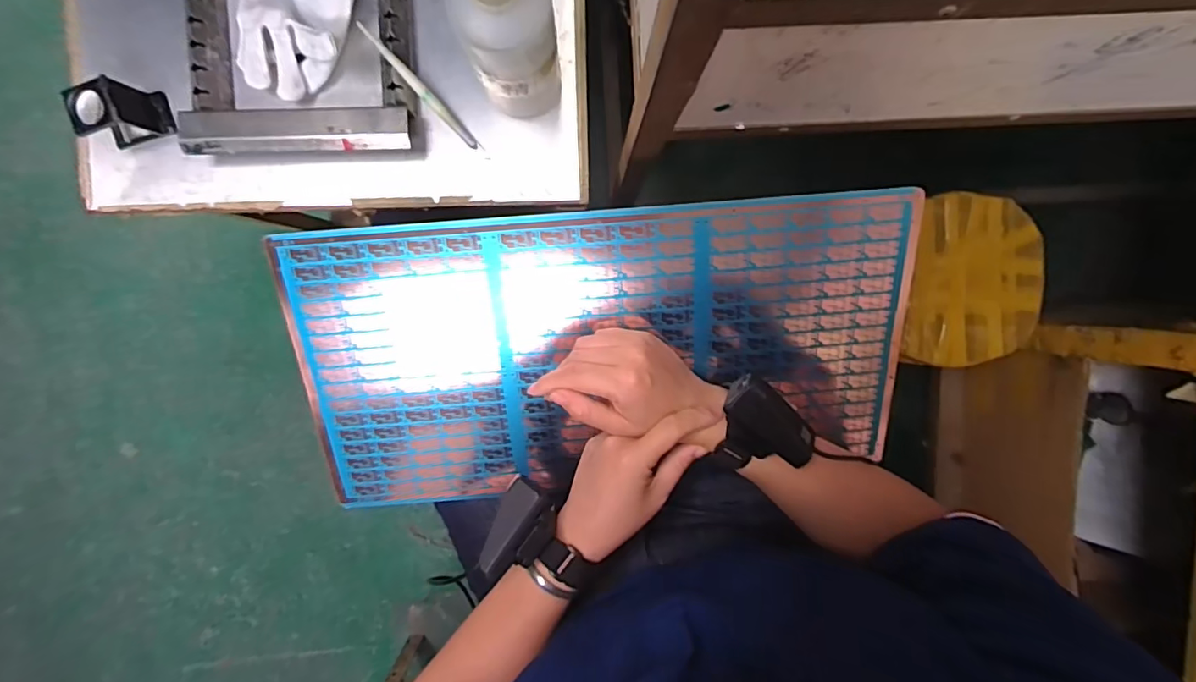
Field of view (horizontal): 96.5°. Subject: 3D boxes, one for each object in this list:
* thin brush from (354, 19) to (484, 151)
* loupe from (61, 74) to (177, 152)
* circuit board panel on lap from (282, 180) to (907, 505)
[{"bbox_3d":[-0.158,-0.225,0.481,0.010,0.008,0.134,-44,109,2],"label":"thin brush"},{"bbox_3d":[-0.422,-0.202,0.469,0.057,0.050,0.037,-22,95,1],"label":"loupe"},{"bbox_3d":[0.008,0.015,0.440,0.485,0.007,0.236,-5,112,0],"label":"circuit board panel on lap"}]

